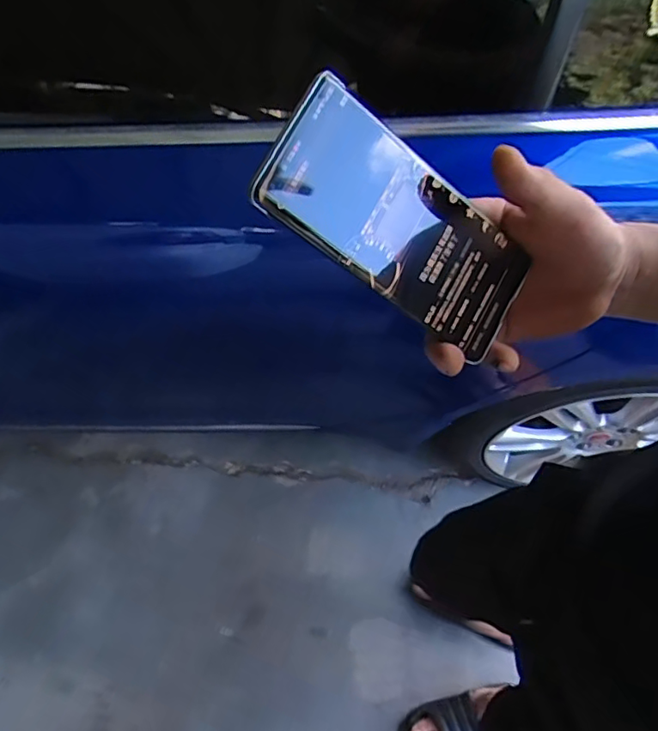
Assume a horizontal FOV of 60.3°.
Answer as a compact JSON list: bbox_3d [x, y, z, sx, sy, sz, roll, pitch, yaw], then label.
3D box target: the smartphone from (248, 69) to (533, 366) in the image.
[{"bbox_3d":[0.040,-0.074,0.308,0.161,0.013,0.075,33,83,-23],"label":"smartphone"}]

